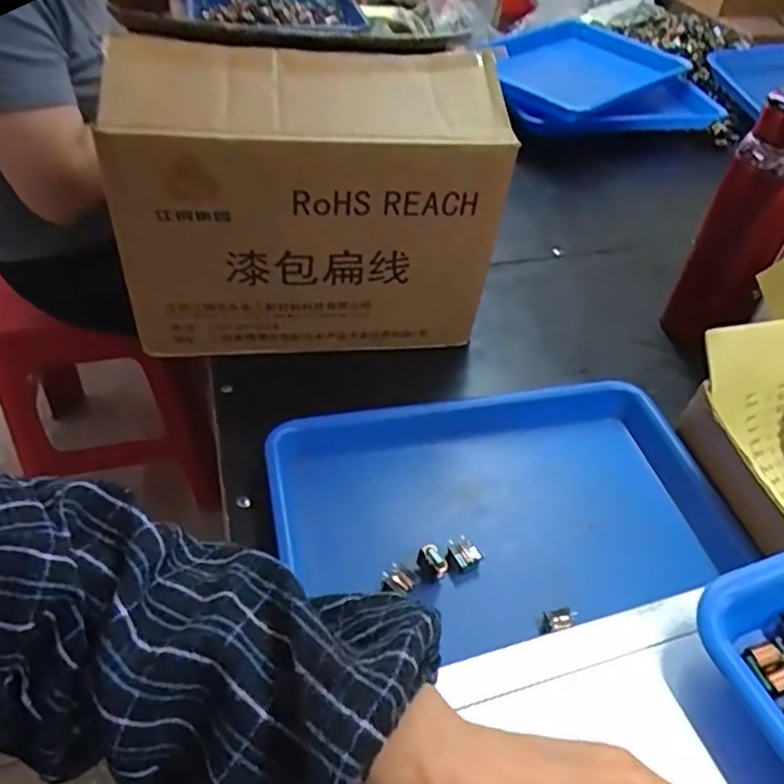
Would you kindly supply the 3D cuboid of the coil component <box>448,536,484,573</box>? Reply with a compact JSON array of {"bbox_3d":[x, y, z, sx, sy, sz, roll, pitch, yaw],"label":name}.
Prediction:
[{"bbox_3d":[0.052,0.117,0.462,0.021,0.021,0.022,-20,50,-22],"label":"coil component"}]

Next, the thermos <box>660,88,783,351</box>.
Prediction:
[{"bbox_3d":[0.328,-0.148,0.591,0.075,0.230,0.060,21,48,16],"label":"thermos"}]

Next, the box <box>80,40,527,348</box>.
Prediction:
[{"bbox_3d":[-0.073,-0.154,0.576,0.303,0.246,0.139,-6,46,-10],"label":"box"}]

